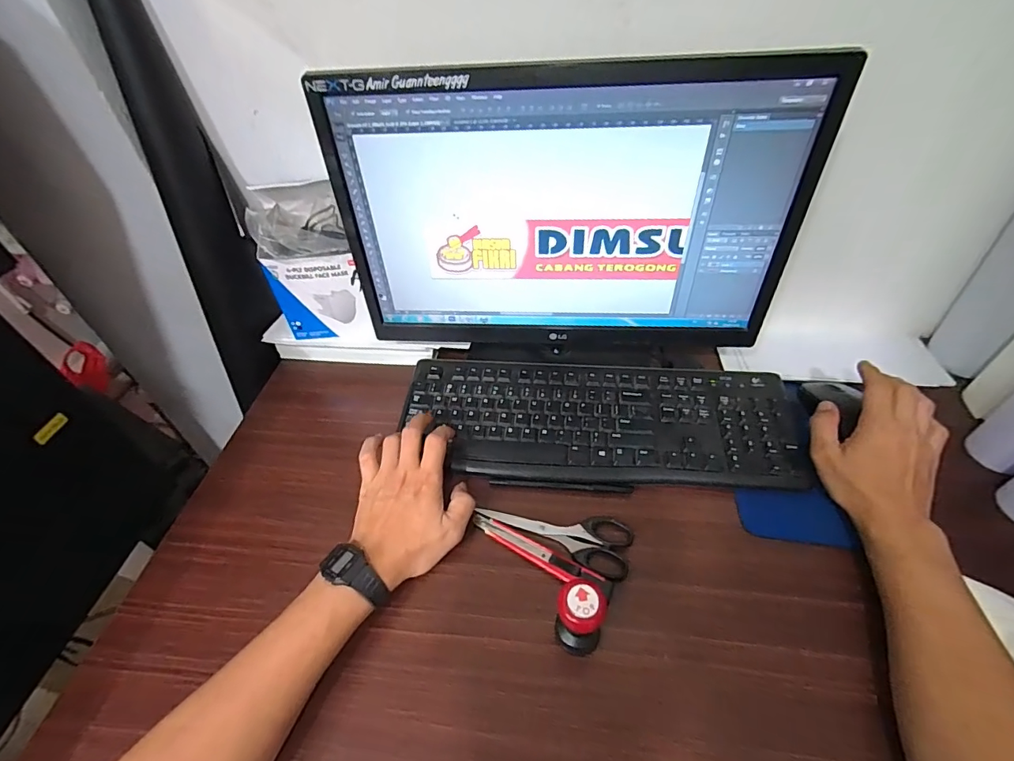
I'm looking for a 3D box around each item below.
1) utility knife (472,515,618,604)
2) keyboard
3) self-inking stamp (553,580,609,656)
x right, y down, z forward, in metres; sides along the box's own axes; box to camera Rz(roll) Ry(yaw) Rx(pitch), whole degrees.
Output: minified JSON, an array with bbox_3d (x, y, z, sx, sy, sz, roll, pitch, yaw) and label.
[{"bbox_3d":[0.030,0.161,0.422,0.141,0.011,0.019,22,51,23],"label":"utility knife"},{"bbox_3d":[0.099,0.045,0.520,0.431,0.029,0.156,4,46,8],"label":"keyboard"},{"bbox_3d":[0.056,0.186,0.351,0.036,0.079,0.030,16,49,17],"label":"self-inking stamp"}]

